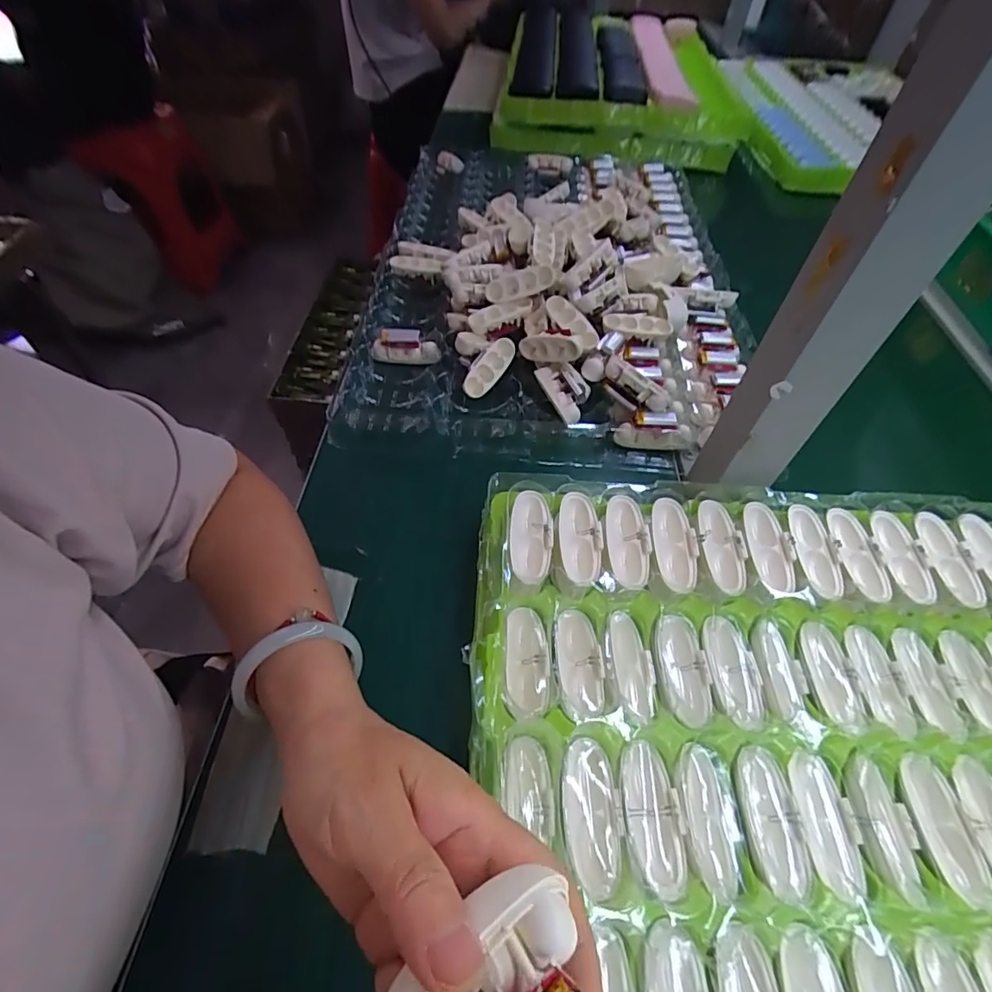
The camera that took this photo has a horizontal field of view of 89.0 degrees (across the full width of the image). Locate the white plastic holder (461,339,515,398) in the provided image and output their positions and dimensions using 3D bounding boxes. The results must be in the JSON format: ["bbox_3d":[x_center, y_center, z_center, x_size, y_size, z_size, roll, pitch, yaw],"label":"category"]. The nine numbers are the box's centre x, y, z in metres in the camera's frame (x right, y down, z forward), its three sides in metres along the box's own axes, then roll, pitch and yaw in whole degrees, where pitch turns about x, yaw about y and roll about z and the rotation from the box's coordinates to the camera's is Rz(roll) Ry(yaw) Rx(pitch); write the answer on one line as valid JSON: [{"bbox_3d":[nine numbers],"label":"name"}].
[{"bbox_3d":[-0.007,-0.115,0.451,0.023,0.014,0.063,34,80,21],"label":"white plastic holder"}]

